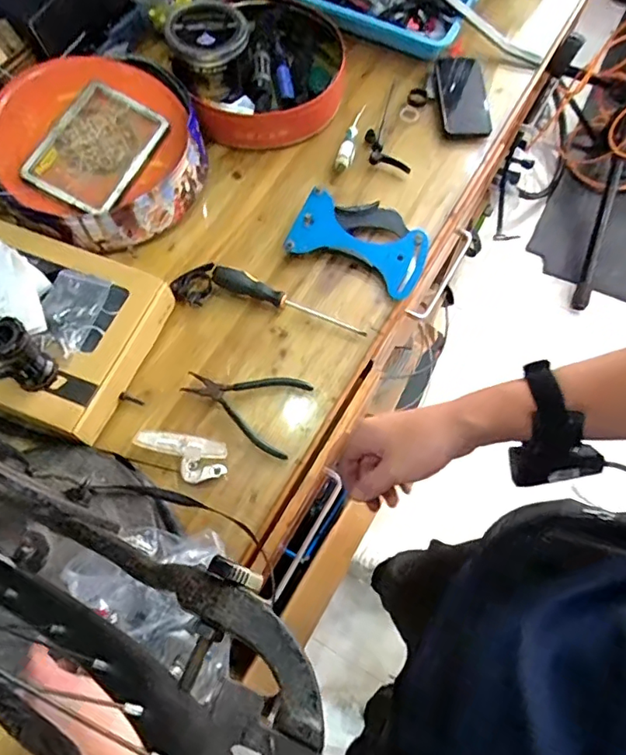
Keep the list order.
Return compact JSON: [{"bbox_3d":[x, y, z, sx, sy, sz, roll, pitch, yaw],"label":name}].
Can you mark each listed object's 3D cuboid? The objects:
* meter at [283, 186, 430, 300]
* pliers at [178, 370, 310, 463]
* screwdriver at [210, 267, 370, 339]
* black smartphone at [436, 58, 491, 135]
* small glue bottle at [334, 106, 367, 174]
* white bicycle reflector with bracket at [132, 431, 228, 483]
[{"bbox_3d":[0.070,-0.200,0.751,0.187,0.028,0.127,20,68,7],"label":"meter"},{"bbox_3d":[-0.089,0.034,0.659,0.150,0.023,0.098,16,67,6],"label":"pliers"},{"bbox_3d":[-0.034,-0.100,0.709,0.217,0.034,0.026,23,68,9],"label":"screwdriver"},{"bbox_3d":[0.248,-0.468,0.874,0.084,0.012,0.162,0,71,-4],"label":"black smartphone"},{"bbox_3d":[0.060,-0.375,0.826,0.026,0.023,0.117,14,67,5],"label":"small glue bottle"},{"bbox_3d":[-0.160,0.094,0.631,0.114,0.021,0.051,11,67,3],"label":"white bicycle reflector with bracket"}]

